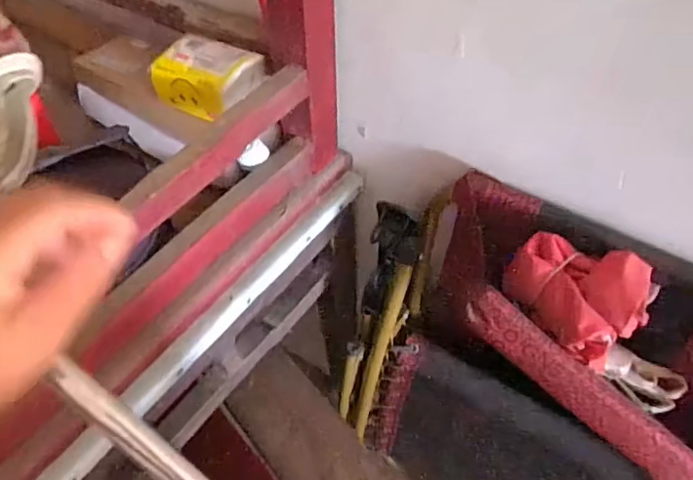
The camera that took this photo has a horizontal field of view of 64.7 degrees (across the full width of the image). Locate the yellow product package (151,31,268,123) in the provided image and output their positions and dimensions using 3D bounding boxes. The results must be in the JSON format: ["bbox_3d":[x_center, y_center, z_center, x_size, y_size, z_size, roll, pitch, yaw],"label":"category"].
[{"bbox_3d":[-0.184,-0.217,0.732,0.126,0.060,0.100,26,54,21],"label":"yellow product package"}]

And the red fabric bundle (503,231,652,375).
[{"bbox_3d":[0.267,0.067,0.646,0.161,0.097,0.097,25,54,20],"label":"red fabric bundle"}]

